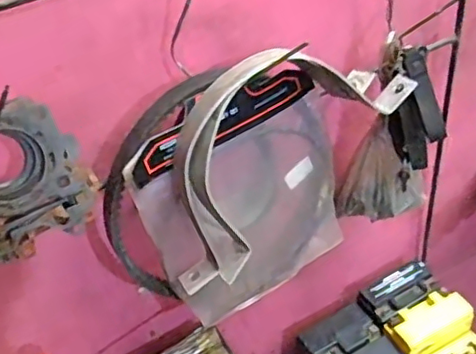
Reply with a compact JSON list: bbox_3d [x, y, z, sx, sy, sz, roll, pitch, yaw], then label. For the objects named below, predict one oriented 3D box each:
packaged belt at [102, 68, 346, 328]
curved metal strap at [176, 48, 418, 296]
[{"bbox_3d":[-0.007,0.022,0.617,0.243,0.256,0.069,-28,43,-24],"label":"packaged belt"},{"bbox_3d":[0.049,-0.034,0.586,0.273,0.226,0.074,-25,42,-21],"label":"curved metal strap"}]

